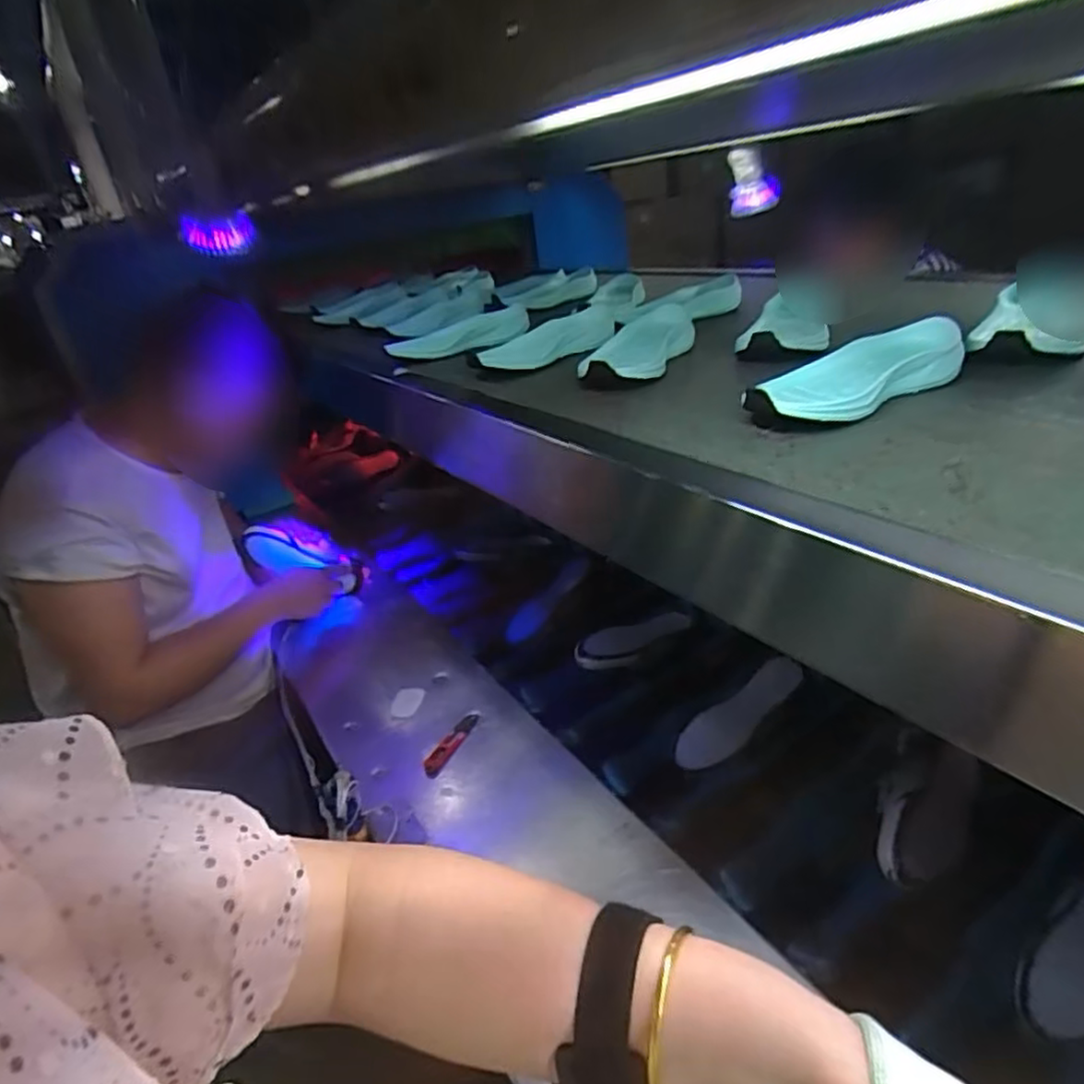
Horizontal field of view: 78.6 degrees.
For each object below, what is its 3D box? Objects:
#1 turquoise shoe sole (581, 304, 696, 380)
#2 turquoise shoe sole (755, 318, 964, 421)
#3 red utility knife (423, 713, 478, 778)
[{"bbox_3d":[0.113,-0.227,0.772,0.091,0.047,0.238,8,31,27],"label":"turquoise shoe sole"},{"bbox_3d":[0.268,-0.144,0.570,0.203,0.043,0.093,-20,30,-23],"label":"turquoise shoe sole"},{"bbox_3d":[-0.117,0.256,0.845,0.026,0.006,0.107,8,31,27],"label":"red utility knife"}]

